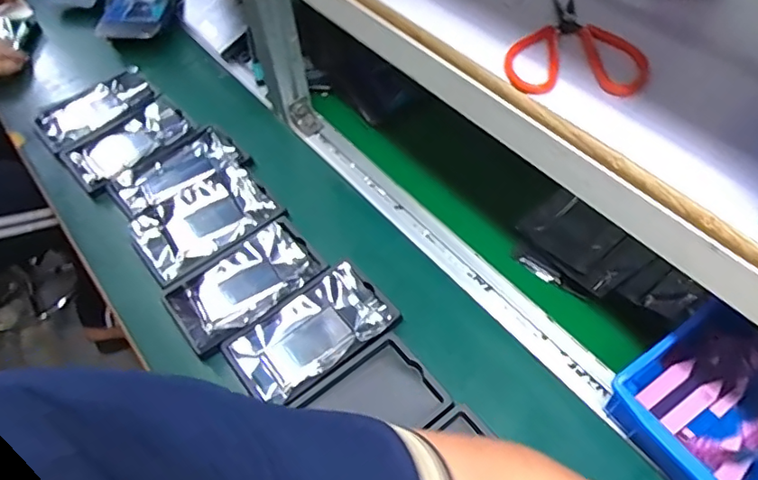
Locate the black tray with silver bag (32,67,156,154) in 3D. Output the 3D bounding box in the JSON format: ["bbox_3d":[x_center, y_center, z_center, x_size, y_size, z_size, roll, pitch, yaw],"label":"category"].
[{"bbox_3d":[-0.385,-0.177,0.751,0.152,0.022,0.089,-40,61,-23],"label":"black tray with silver bag"}]

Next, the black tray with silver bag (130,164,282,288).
[{"bbox_3d":[-0.199,-0.023,0.629,0.154,0.016,0.101,-34,59,-20],"label":"black tray with silver bag"}]

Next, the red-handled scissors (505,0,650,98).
[{"bbox_3d":[0.151,-0.154,0.435,0.101,0.010,0.111,1,54,4],"label":"red-handled scissors"}]

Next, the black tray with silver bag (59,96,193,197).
[{"bbox_3d":[-0.321,-0.126,0.711,0.154,0.017,0.098,-37,60,-22],"label":"black tray with silver bag"}]

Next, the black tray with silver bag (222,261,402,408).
[{"bbox_3d":[-0.065,0.095,0.546,0.154,0.026,0.093,-35,60,-20],"label":"black tray with silver bag"}]

